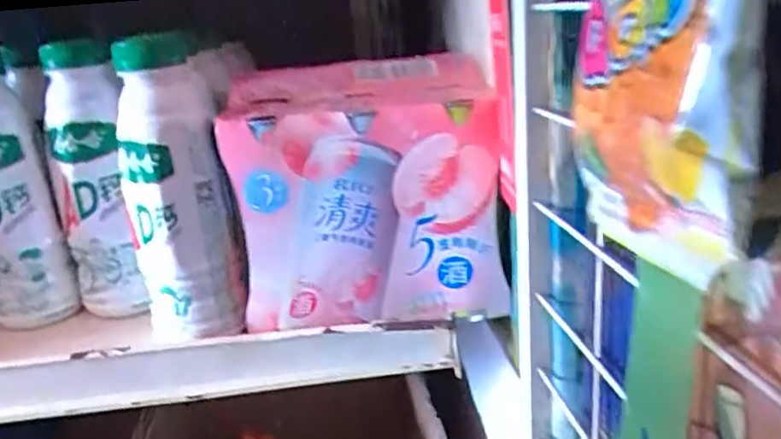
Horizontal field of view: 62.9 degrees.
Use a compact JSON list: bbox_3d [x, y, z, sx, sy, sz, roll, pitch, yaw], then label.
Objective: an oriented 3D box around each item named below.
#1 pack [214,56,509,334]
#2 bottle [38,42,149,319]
[{"bbox_3d":[-0.015,-0.020,0.421,0.161,0.152,0.095,-5,19,-1],"label":"pack"},{"bbox_3d":[-0.205,-0.023,0.445,0.053,0.186,0.052,-14,21,-25],"label":"bottle"}]

